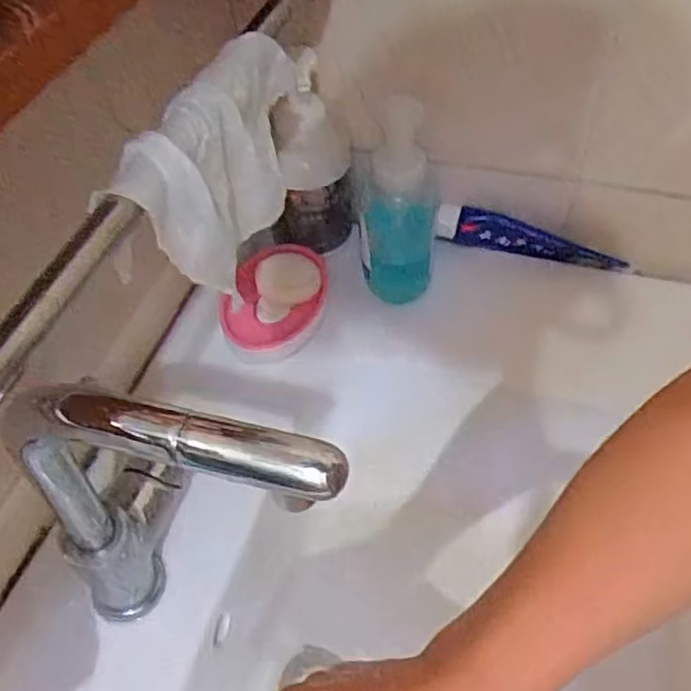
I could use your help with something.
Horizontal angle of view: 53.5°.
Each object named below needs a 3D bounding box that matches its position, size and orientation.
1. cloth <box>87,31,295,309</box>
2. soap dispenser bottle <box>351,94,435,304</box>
[{"bbox_3d":[-0.068,-0.105,0.400,0.039,0.102,0.174,13,53,14],"label":"cloth"},{"bbox_3d":[0.045,-0.117,0.585,0.068,0.175,0.064,-3,51,2],"label":"soap dispenser bottle"}]

